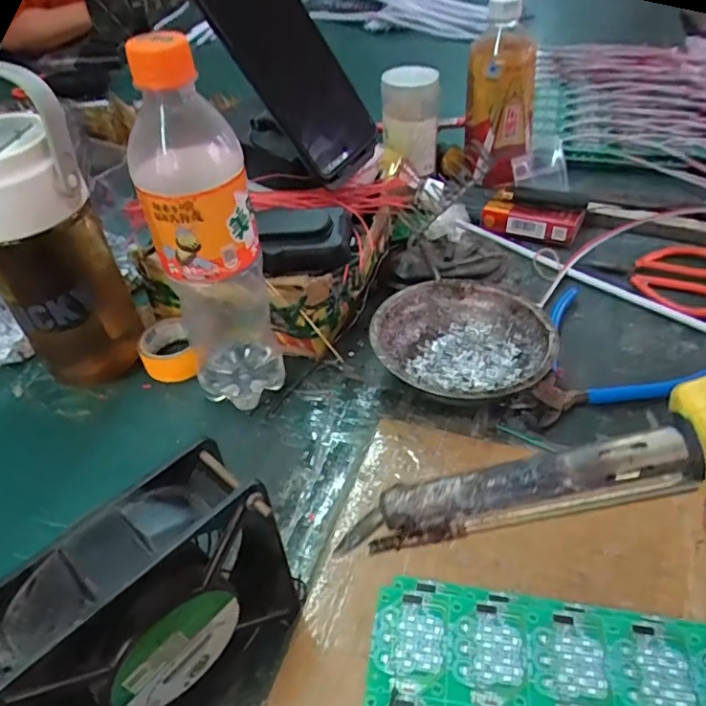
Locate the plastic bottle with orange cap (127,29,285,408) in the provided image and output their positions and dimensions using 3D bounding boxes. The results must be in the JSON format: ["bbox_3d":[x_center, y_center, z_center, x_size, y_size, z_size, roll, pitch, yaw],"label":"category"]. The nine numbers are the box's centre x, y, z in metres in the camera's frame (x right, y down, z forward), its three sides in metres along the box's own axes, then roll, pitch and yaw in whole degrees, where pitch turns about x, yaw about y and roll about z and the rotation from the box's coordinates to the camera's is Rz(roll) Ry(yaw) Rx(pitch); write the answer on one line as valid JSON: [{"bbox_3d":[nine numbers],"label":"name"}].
[{"bbox_3d":[-0.090,-0.061,0.365,0.064,0.238,0.063,-15,42,-11],"label":"plastic bottle with orange cap"}]

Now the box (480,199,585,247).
[{"bbox_3d":[0.169,-0.128,0.556,0.090,0.022,0.026,16,45,22],"label":"box"}]

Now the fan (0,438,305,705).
[{"bbox_3d":[-0.084,0.117,0.253,0.118,0.120,0.048,-32,48,-27],"label":"fan"}]

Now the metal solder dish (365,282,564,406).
[{"bbox_3d":[0.078,-0.001,0.423,0.123,0.041,0.120,-3,41,2],"label":"metal solder dish"}]

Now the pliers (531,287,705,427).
[{"bbox_3d":[0.174,0.008,0.423,0.131,0.012,0.127,-32,48,-27],"label":"pliers"}]

